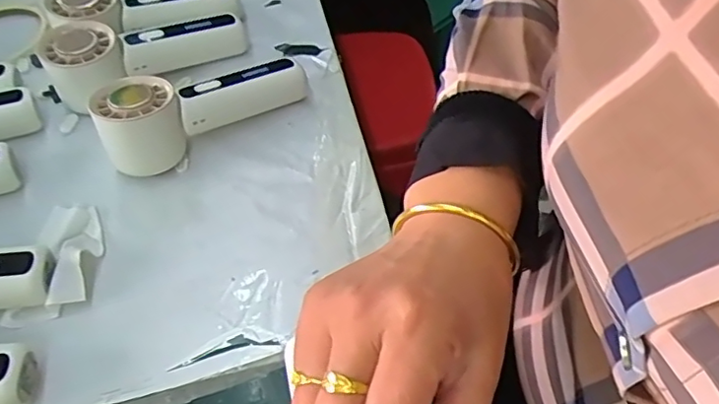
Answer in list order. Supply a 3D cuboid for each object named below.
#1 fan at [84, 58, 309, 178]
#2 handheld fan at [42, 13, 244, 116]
[{"bbox_3d":[-0.119,-0.079,0.440,0.153,0.055,0.061,-33,58,-20],"label":"fan"},{"bbox_3d":[-0.174,-0.129,0.482,0.154,0.052,0.054,-28,56,-17],"label":"handheld fan"}]

